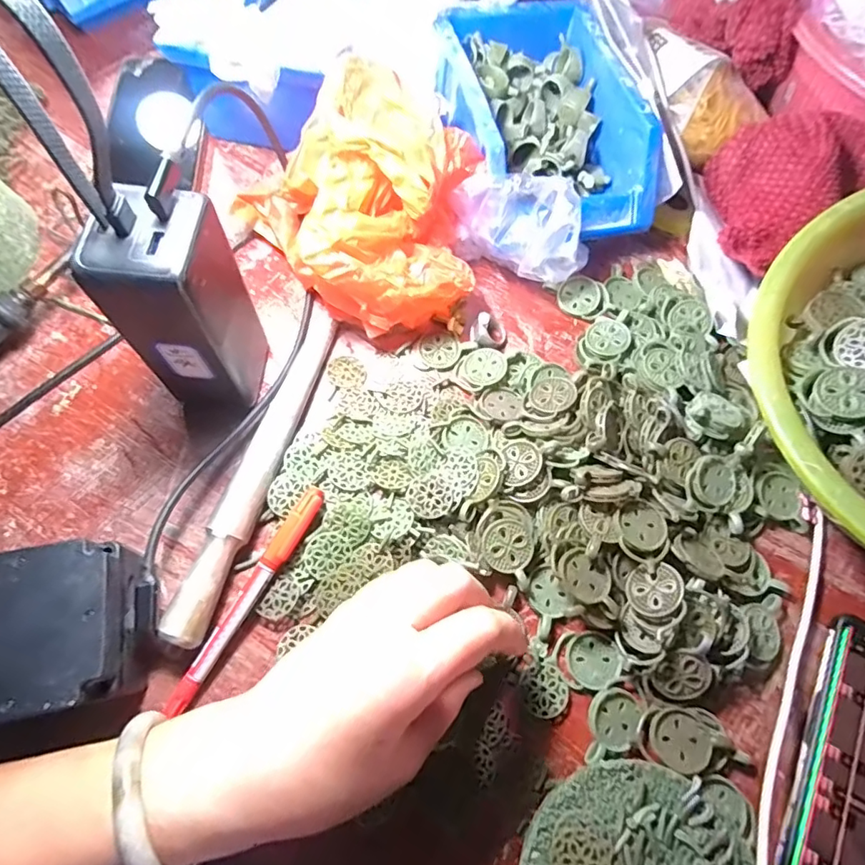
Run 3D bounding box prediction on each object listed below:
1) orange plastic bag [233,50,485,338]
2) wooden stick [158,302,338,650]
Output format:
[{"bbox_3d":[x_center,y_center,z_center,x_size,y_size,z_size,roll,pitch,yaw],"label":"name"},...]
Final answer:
[{"bbox_3d":[-0.039,-0.146,0.350,0.142,0.081,0.153,-28,73,-12],"label":"orange plastic bag"},{"bbox_3d":[-0.100,0.011,0.318,0.021,0.023,0.219,16,70,4],"label":"wooden stick"}]

